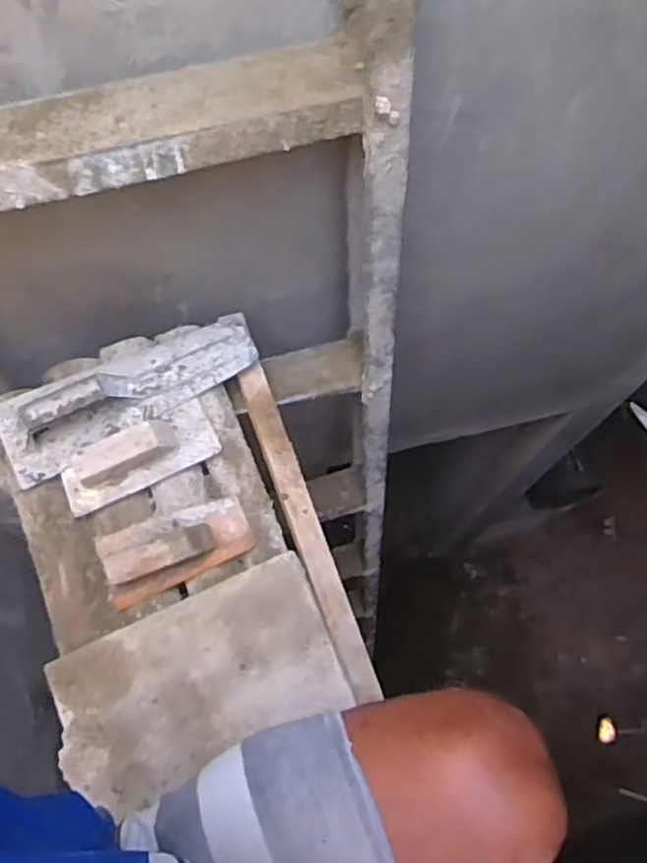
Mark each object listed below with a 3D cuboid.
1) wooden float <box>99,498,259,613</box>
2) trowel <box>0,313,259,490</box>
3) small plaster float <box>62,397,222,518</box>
[{"bbox_3d":[-0.159,0.119,0.734,0.157,0.057,0.075,-22,71,-9],"label":"wooden float"},{"bbox_3d":[-0.217,-0.051,0.762,0.297,0.051,0.102,-25,72,-10],"label":"trowel"},{"bbox_3d":[-0.206,0.019,0.752,0.170,0.050,0.072,-24,72,-10],"label":"small plaster float"}]

